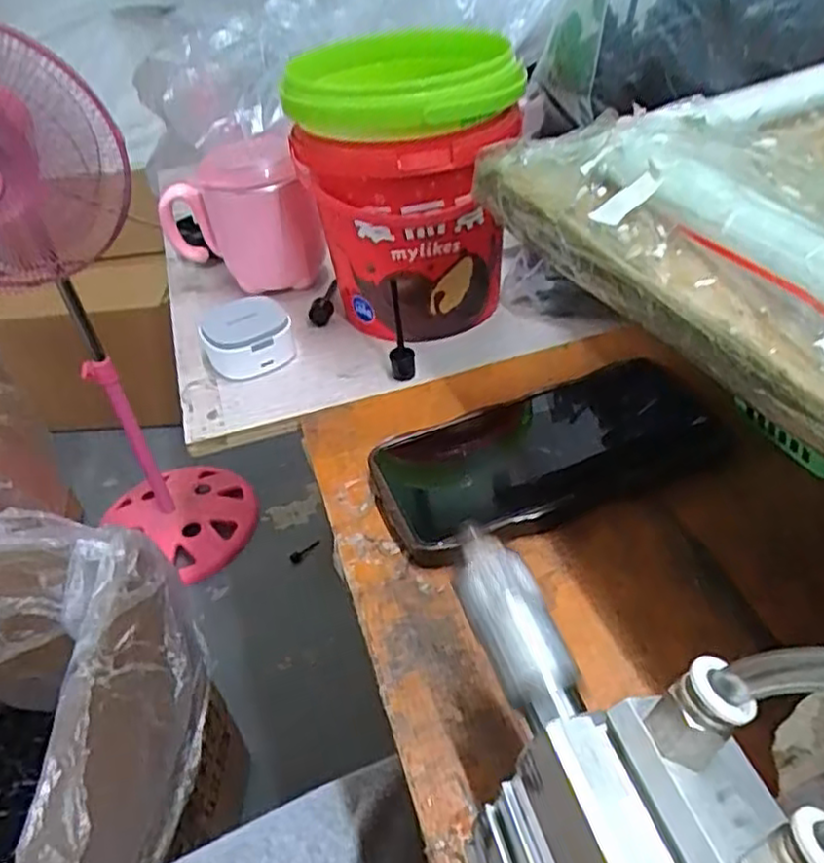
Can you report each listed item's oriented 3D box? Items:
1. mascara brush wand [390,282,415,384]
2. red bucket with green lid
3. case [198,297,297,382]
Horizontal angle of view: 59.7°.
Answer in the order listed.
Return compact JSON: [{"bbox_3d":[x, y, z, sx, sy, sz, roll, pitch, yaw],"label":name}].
[{"bbox_3d":[-0.007,-0.060,0.415,0.012,0.061,0.017,12,43,22],"label":"mascara brush wand"},{"bbox_3d":[0.000,-0.147,0.442,0.120,0.154,0.122,-29,44,-24],"label":"red bucket with green lid"},{"bbox_3d":[-0.104,-0.064,0.459,0.054,0.032,0.058,-11,40,-5],"label":"case"}]

